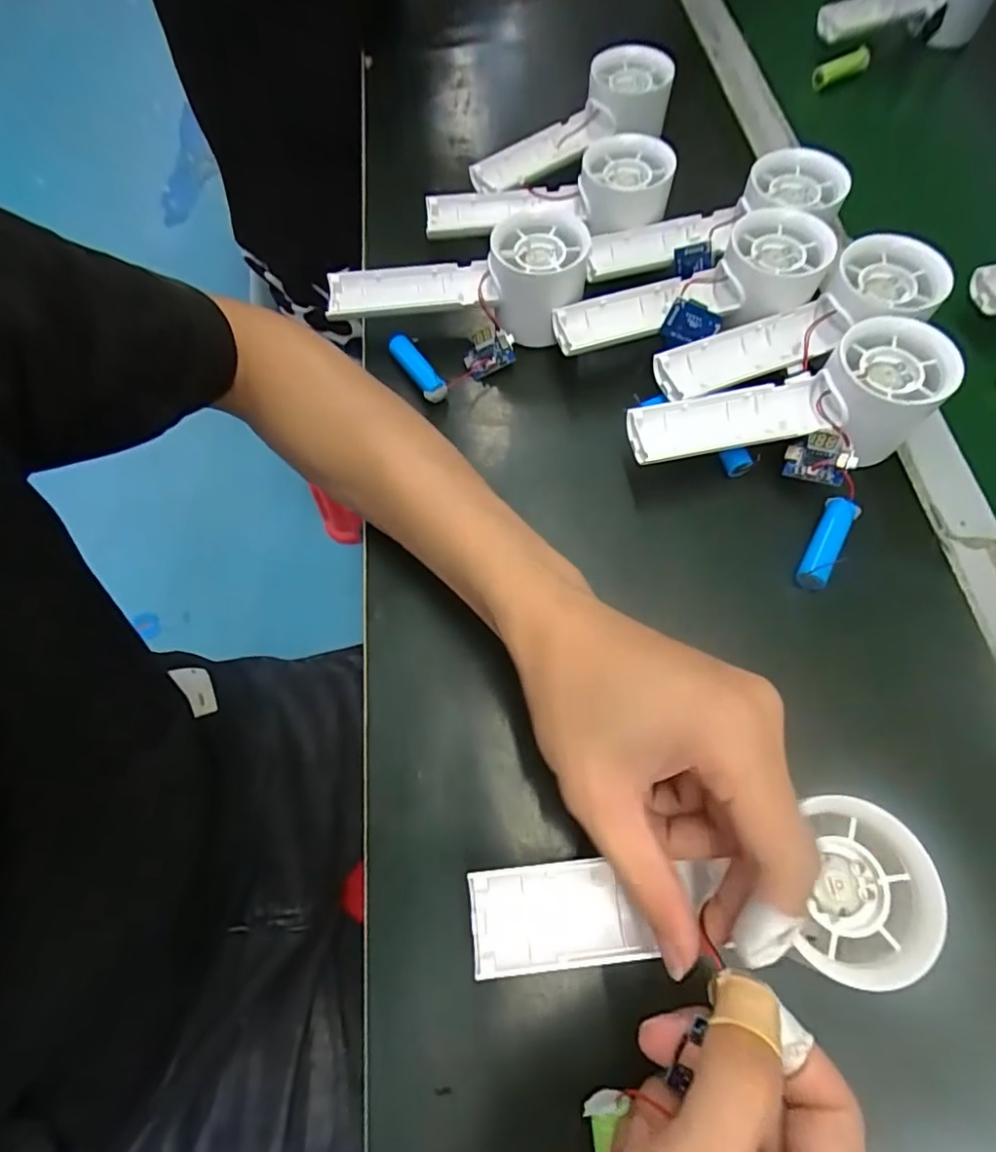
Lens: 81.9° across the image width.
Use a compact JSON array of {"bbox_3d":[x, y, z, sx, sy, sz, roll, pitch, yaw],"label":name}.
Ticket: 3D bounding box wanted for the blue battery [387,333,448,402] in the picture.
[{"bbox_3d":[-0.050,-0.128,0.350,0.013,0.015,0.053,-29,68,-10],"label":"blue battery"}]

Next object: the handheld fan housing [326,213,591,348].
[{"bbox_3d":[-0.025,-0.185,0.353,0.153,0.049,0.062,5,66,5],"label":"handheld fan housing"}]

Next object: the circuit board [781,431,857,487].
[{"bbox_3d":[0.168,-0.062,0.299,0.032,0.005,0.025,21,108,29],"label":"circuit board"}]

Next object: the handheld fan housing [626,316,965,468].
[{"bbox_3d":[0.153,-0.085,0.313,0.162,0.053,0.063,-10,64,8],"label":"handheld fan housing"}]

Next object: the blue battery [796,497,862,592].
[{"bbox_3d":[0.171,-0.017,0.298,0.016,0.015,0.051,29,70,15],"label":"blue battery"}]

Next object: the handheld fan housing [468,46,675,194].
[{"bbox_3d":[0.050,-0.324,0.409,0.164,0.045,0.049,-36,69,-13],"label":"handheld fan housing"}]

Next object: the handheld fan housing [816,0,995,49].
[{"bbox_3d":[0.361,-0.495,0.494,0.160,0.051,0.069,-33,68,-12],"label":"handheld fan housing"}]

